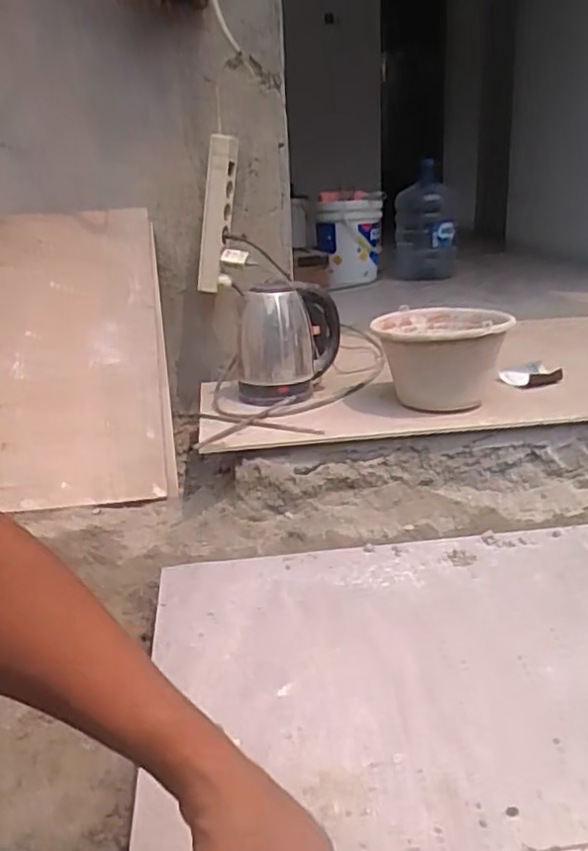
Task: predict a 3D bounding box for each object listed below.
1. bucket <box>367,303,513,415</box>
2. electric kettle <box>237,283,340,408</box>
[{"bbox_3d":[0.275,-0.134,1.270,0.224,0.159,0.231,-3,19,1],"label":"bucket"},{"bbox_3d":[-0.007,-0.163,1.324,0.212,0.209,0.142,-5,19,-6],"label":"electric kettle"}]

